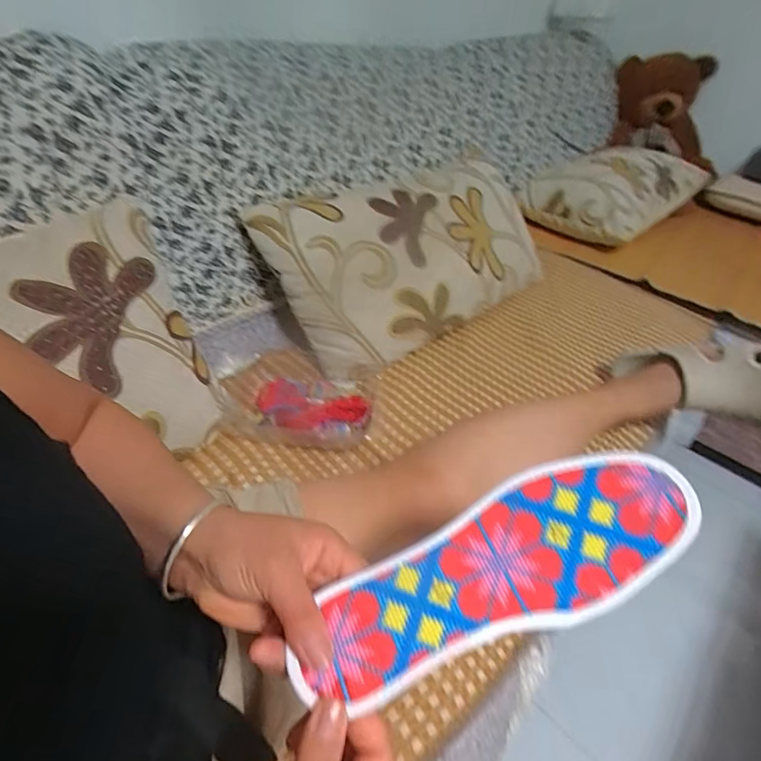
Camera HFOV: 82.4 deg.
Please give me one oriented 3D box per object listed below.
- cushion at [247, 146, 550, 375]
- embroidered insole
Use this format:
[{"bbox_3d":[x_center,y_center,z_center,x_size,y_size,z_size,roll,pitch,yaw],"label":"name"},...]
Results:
[{"bbox_3d":[0.082,-0.258,0.859,0.613,0.130,0.332,-30,93,-29],"label":"cushion"},{"bbox_3d":[0.069,0.112,0.256,0.242,0.012,0.080,-23,64,-6],"label":"embroidered insole"}]

